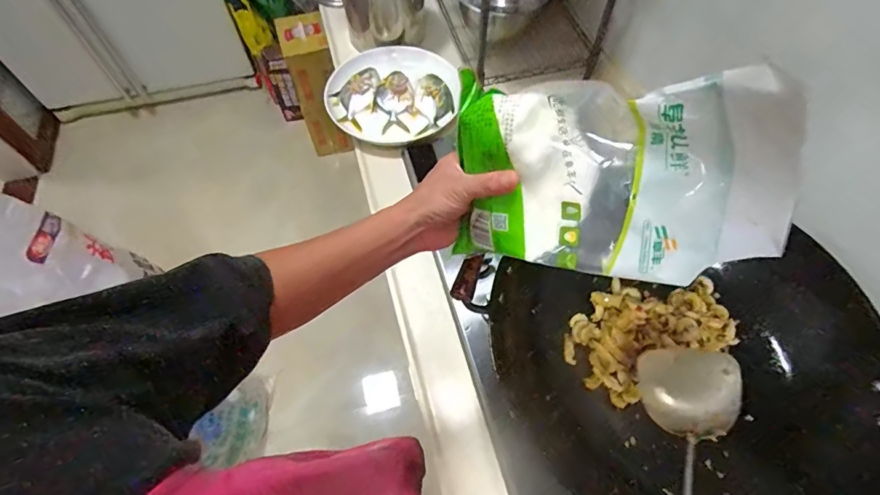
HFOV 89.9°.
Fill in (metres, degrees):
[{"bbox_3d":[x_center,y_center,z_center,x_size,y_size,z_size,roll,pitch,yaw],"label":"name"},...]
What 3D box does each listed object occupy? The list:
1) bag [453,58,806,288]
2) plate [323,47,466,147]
[{"bbox_3d":[0.134,-0.058,0.377,0.261,0.166,0.052,10,28,29],"label":"bag"},{"bbox_3d":[-0.102,-0.342,0.967,0.282,0.053,0.261,0,59,0],"label":"plate"}]

